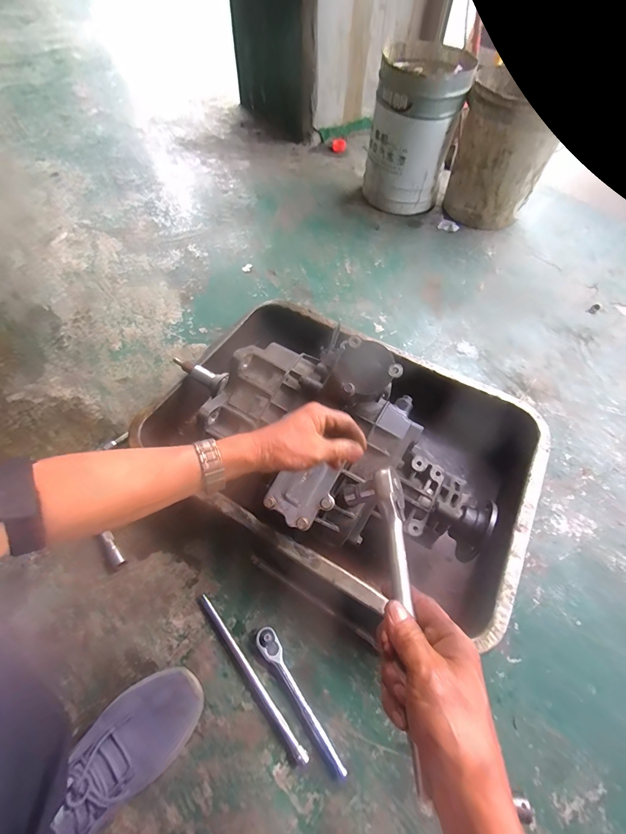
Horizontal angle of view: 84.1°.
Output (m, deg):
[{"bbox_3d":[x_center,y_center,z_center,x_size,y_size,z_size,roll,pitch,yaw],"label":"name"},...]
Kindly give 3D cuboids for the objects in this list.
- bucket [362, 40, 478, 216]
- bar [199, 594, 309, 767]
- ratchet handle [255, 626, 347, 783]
[{"bbox_3d":[0.292,-0.831,1.023,0.219,0.311,0.258,12,61,6],"label":"bucket"},{"bbox_3d":[-0.092,0.367,0.498,0.015,0.016,0.250,-36,67,-20],"label":"bar"},{"bbox_3d":[-0.018,0.393,0.484,0.028,0.024,0.199,-32,66,-18],"label":"ratchet handle"}]

